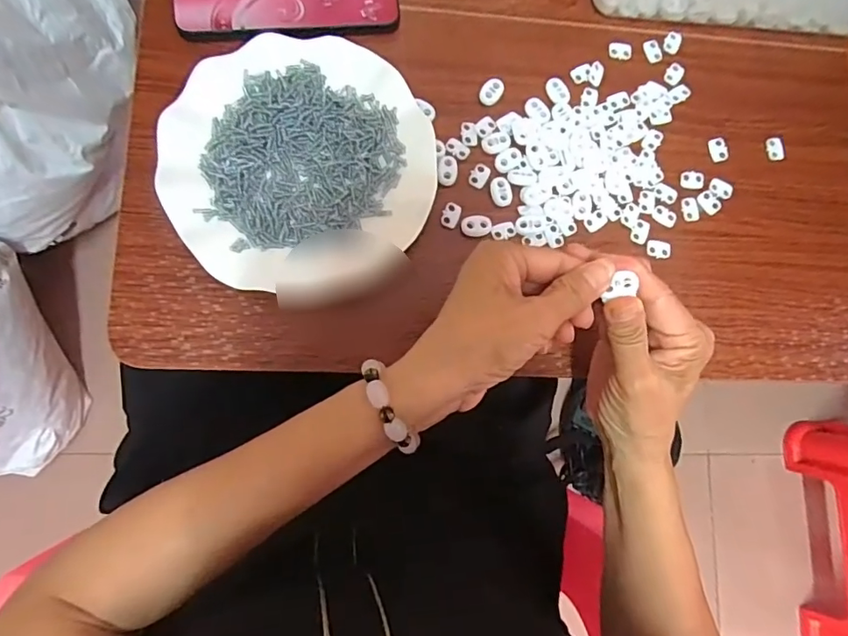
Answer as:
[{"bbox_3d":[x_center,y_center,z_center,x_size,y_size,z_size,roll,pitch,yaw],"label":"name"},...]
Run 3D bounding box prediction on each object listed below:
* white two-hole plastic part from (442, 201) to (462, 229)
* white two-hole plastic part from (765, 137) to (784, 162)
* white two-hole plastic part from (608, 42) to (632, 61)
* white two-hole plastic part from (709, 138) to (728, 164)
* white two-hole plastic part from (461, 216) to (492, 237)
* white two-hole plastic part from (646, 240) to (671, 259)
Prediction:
[{"bbox_3d":[0.020,-0.077,0.384,0.013,0.004,0.020,23,82,-3],"label":"white two-hole plastic part"},{"bbox_3d":[0.290,-0.139,0.425,0.012,0.006,0.019,-10,86,-7],"label":"white two-hole plastic part"},{"bbox_3d":[0.162,-0.219,0.423,0.020,0.004,0.014,1,84,-6],"label":"white two-hole plastic part"},{"bbox_3d":[0.239,-0.137,0.417,0.013,0.004,0.020,-15,86,-7],"label":"white two-hole plastic part"},{"bbox_3d":[0.039,-0.069,0.385,0.022,0.004,0.016,-2,85,-6],"label":"white two-hole plastic part"},{"bbox_3d":[0.183,-0.053,0.402,0.019,0.005,0.013,9,84,-5],"label":"white two-hole plastic part"}]

